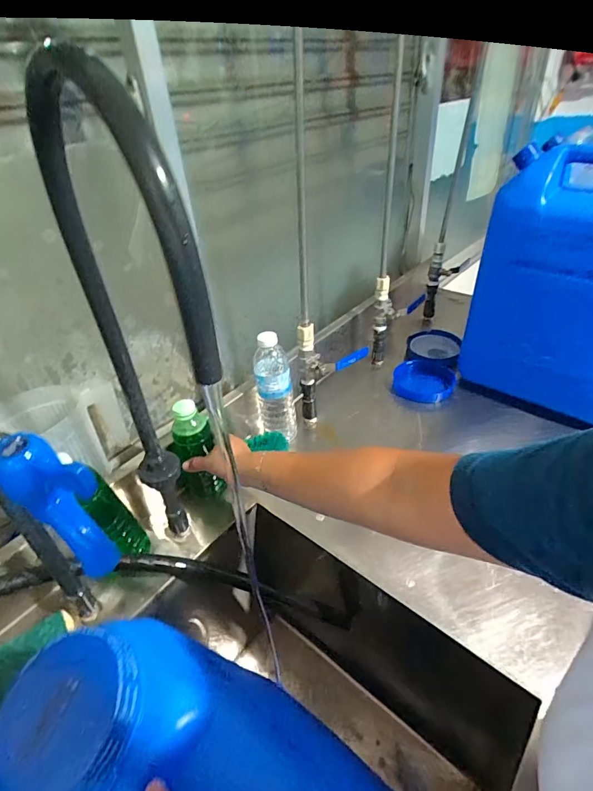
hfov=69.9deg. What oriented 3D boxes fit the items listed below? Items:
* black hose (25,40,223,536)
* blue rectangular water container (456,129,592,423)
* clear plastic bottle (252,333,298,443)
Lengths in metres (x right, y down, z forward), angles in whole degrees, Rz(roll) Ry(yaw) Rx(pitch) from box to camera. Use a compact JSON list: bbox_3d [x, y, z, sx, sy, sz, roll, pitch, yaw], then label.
[{"bbox_3d":[-0.131,-0.001,0.397,0.034,0.496,0.239,-28,42,-29],"label":"black hose"},{"bbox_3d":[0.507,-0.205,0.754,0.322,0.405,0.278,17,41,27],"label":"blue rectangular water container"},{"bbox_3d":[-0.037,-0.012,0.737,0.066,0.207,0.059,-9,36,-5],"label":"clear plastic bottle"}]

